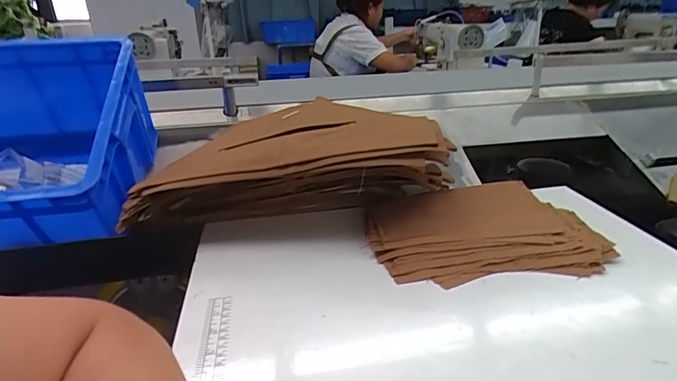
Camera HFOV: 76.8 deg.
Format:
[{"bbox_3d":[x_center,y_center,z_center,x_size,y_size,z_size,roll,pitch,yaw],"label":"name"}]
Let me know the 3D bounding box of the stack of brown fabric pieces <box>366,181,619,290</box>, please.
[{"bbox_3d":[0.171,0.044,0.514,0.263,0.037,0.166,-3,23,0],"label":"stack of brown fabric pieces"}]

